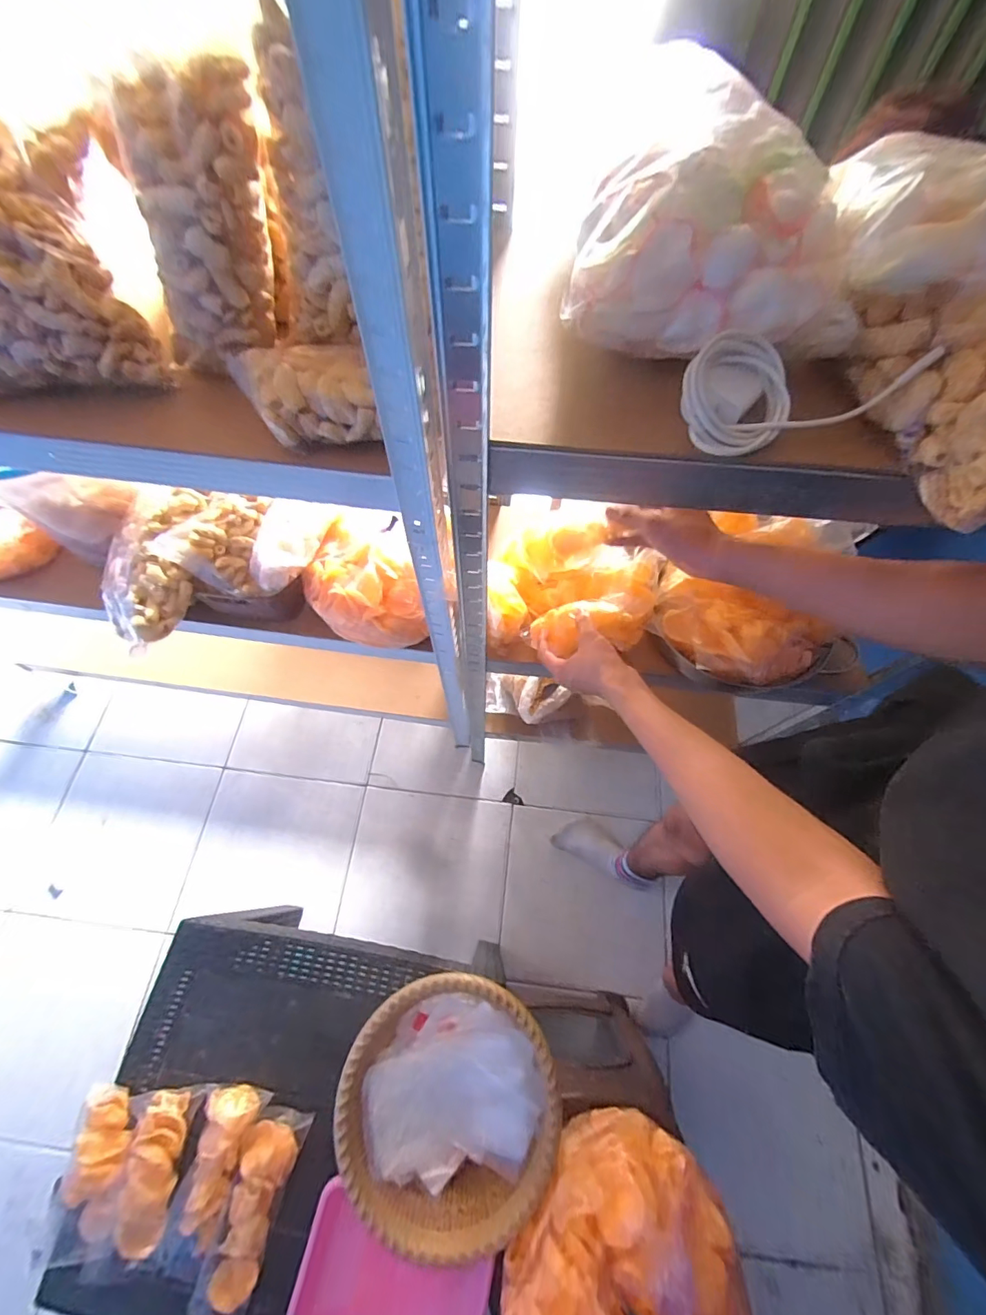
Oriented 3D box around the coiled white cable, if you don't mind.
[{"bbox_3d":[0.217,-0.198,0.346,0.166,0.042,0.076,-13,66,-7],"label":"coiled white cable"}]

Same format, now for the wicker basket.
[{"bbox_3d":[-0.056,0.575,0.634,0.266,0.092,0.261,0,65,-1],"label":"wicker basket"}]

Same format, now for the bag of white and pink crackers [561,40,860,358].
[{"bbox_3d":[0.159,-0.332,0.358,0.205,0.087,0.193,2,65,0],"label":"bag of white and pink crackers"}]

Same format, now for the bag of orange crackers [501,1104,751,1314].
[{"bbox_3d":[0.144,0.707,0.505,0.291,0.174,0.254,-31,70,-14],"label":"bag of orange crackers"}]

